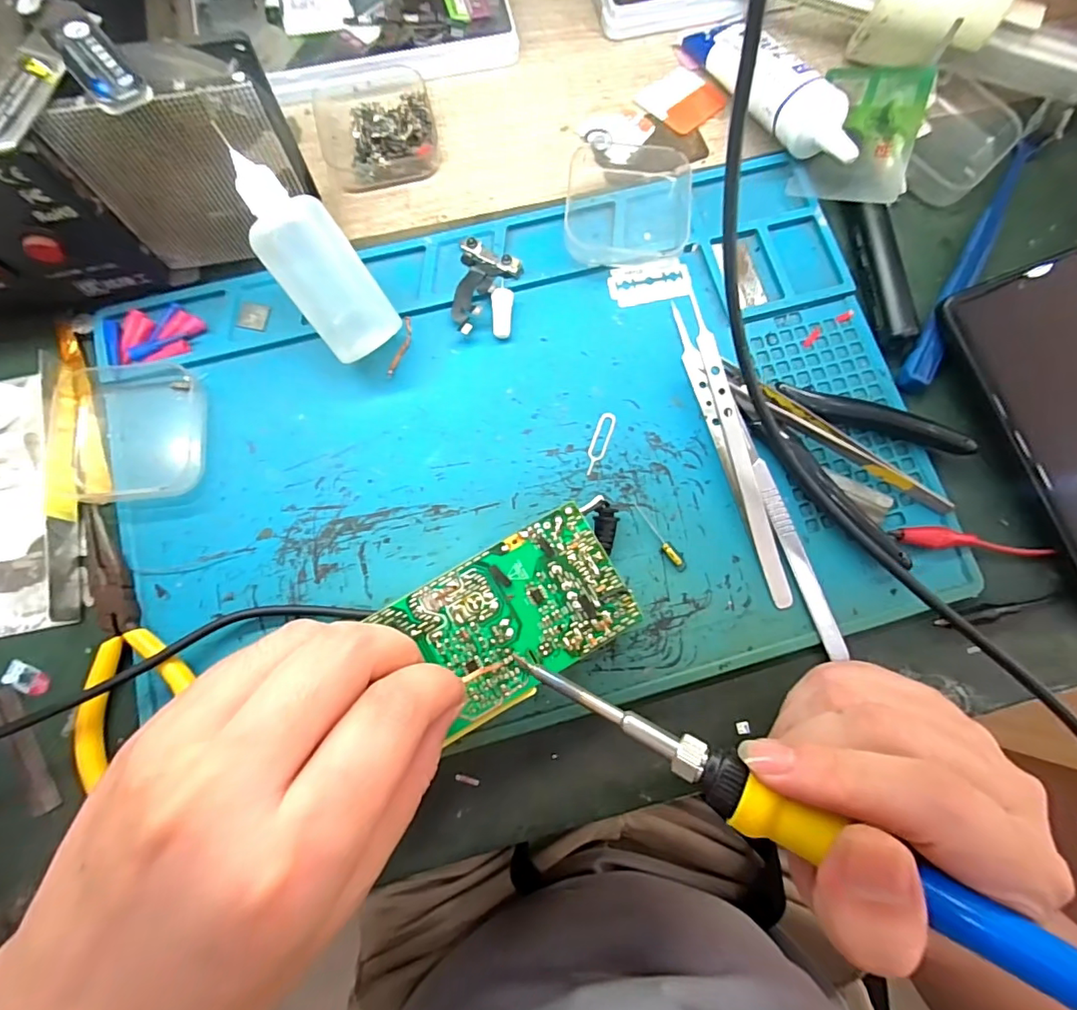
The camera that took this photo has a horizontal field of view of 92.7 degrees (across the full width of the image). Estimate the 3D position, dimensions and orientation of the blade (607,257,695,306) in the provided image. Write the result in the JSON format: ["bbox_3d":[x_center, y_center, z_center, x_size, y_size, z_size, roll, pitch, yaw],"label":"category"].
[{"bbox_3d":[0.058,-0.116,0.268,0.041,0.004,0.023,-8,78,4],"label":"blade"}]

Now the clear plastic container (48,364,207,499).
[{"bbox_3d":[-0.195,-0.036,0.244,0.066,0.009,0.066,-5,79,-2],"label":"clear plastic container"}]

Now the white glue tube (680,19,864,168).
[{"bbox_3d":[0.124,-0.222,0.276,0.030,0.033,0.123,-27,80,-6],"label":"white glue tube"}]

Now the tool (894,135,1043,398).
[{"bbox_3d":[0.227,-0.131,0.269,0.015,0.011,0.167,30,80,5],"label":"tool"}]

